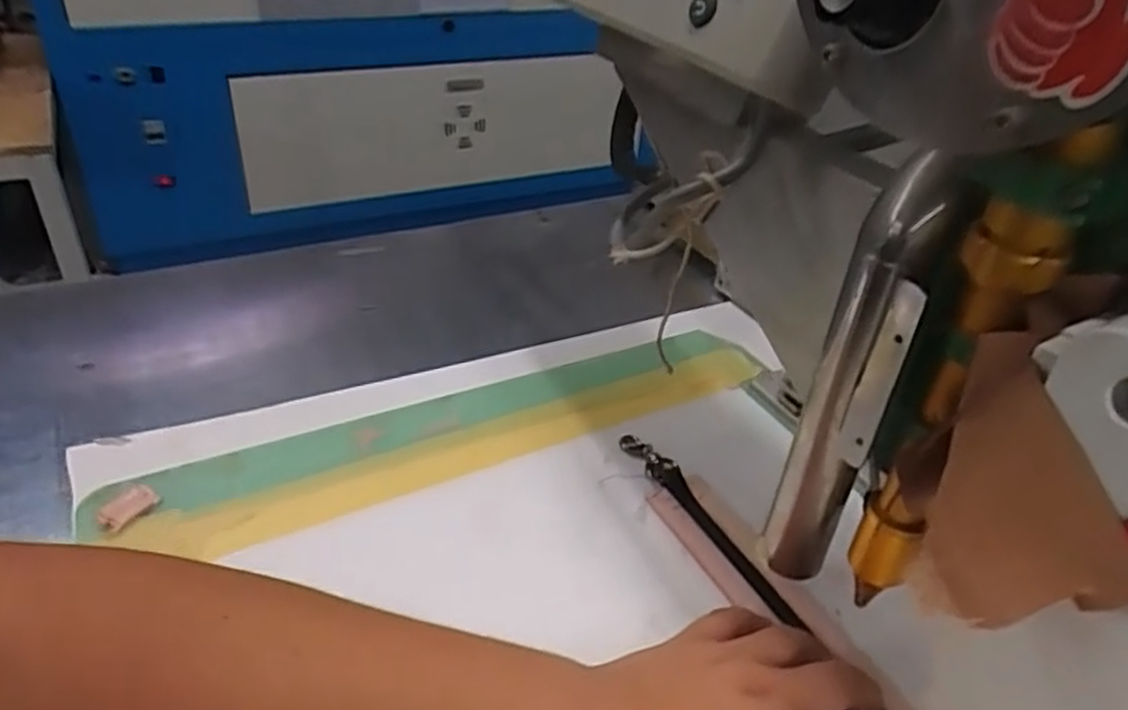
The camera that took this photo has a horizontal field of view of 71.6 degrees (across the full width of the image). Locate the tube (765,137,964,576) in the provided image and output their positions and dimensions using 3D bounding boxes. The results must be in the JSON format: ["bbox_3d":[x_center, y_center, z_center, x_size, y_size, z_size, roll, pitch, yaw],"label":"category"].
[{"bbox_3d":[0.119,0.020,0.331,0.027,0.205,0.030,18,37,17],"label":"tube"}]

